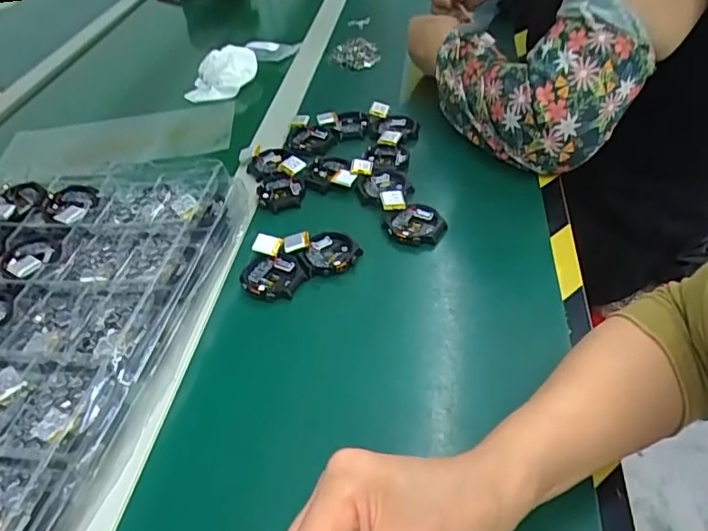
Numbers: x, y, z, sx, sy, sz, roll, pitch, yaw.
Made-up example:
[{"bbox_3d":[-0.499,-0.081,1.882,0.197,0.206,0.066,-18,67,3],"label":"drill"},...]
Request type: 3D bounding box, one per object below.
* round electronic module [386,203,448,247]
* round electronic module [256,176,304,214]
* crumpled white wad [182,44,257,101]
[{"bbox_3d":[0.057,-0.036,0.502,0.047,0.009,0.048,0,42,0],"label":"round electronic module"},{"bbox_3d":[-0.075,-0.073,0.558,0.047,0.012,0.047,0,42,0],"label":"round electronic module"},{"bbox_3d":[-0.181,-0.259,0.744,0.100,0.043,0.084,-6,43,-6],"label":"crumpled white wad"}]

